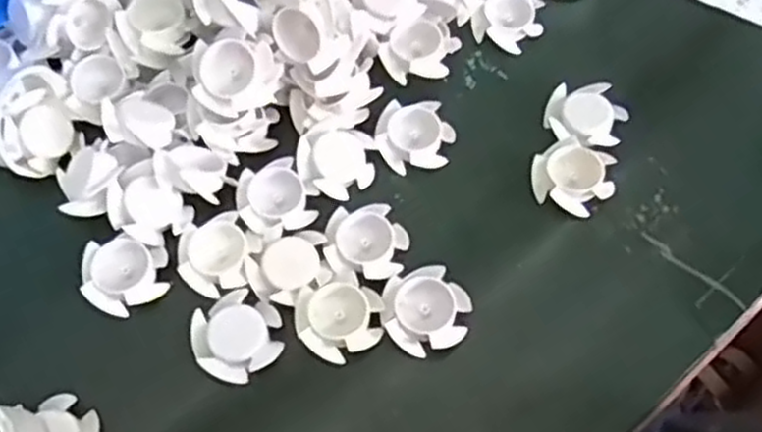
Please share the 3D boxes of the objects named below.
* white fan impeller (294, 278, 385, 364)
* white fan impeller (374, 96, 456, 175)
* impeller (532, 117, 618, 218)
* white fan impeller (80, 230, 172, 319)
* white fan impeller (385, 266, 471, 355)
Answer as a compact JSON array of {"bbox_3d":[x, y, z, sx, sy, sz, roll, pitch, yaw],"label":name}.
[{"bbox_3d":[-0.019,0.048,0.362,0.040,0.007,0.035,-11,64,-7],"label":"white fan impeller"},{"bbox_3d":[0.017,-0.041,0.410,0.040,0.014,0.036,4,63,1],"label":"white fan impeller"},{"bbox_3d":[0.094,-0.023,0.396,0.037,0.012,0.048,-38,70,-18],"label":"impeller"},{"bbox_3d":[-0.123,0.027,0.374,0.039,0.011,0.035,-28,67,-15],"label":"white fan impeller"},{"bbox_3d":[0.021,0.044,0.363,0.039,0.012,0.038,-20,65,-11],"label":"white fan impeller"}]

